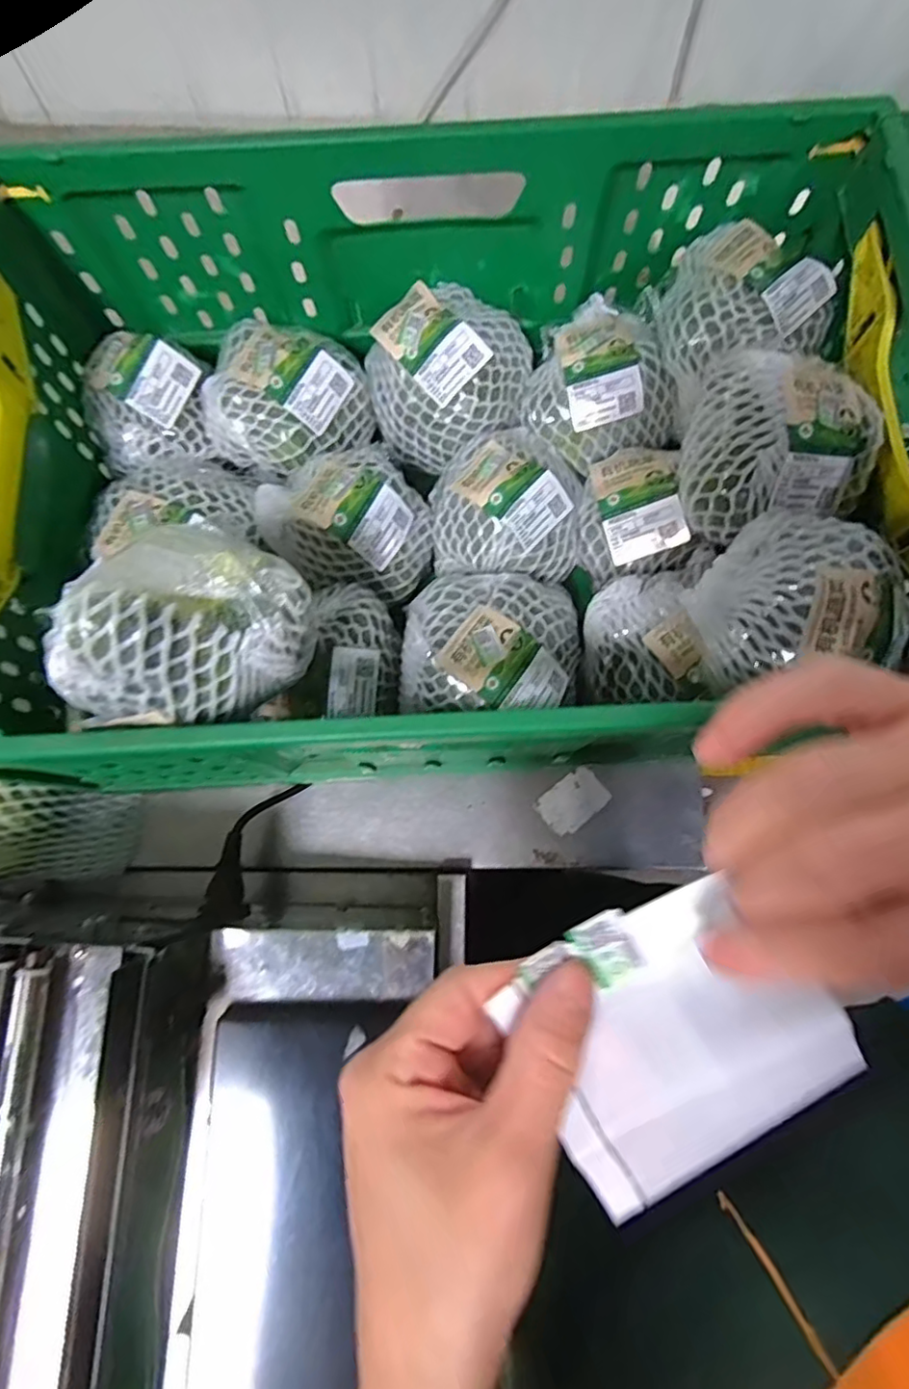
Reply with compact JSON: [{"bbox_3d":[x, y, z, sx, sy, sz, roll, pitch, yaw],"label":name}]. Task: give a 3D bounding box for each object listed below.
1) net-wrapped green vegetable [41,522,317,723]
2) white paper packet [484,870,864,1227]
[{"bbox_3d":[-0.134,-0.036,0.300,0.097,0.086,0.119,27,79,5],"label":"net-wrapped green vegetable"},{"bbox_3d":[0.069,0.103,0.185,0.090,0.009,0.078,-29,79,-7],"label":"white paper packet"}]

